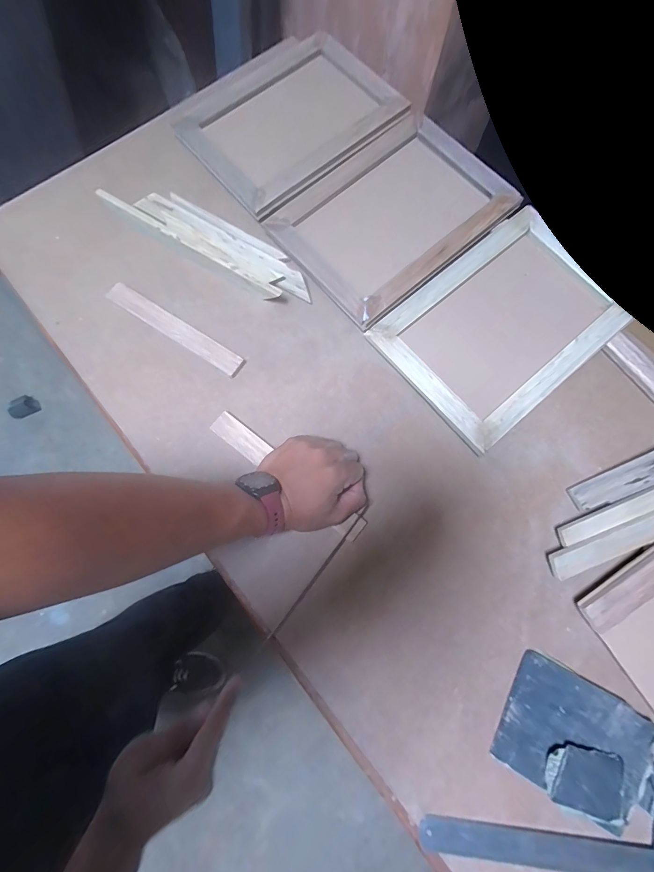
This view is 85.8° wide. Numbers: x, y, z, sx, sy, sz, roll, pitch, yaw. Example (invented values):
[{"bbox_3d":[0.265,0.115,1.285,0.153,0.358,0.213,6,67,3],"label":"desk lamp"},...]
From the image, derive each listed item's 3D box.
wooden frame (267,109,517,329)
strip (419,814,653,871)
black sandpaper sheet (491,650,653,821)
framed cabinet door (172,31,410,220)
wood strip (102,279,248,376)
[{"bbox_3d":[0.092,-0.308,0.486,0.298,0.012,0.209,-40,81,-8],"label":"wooden frame"},{"bbox_3d":[0.221,0.397,0.336,0.254,0.006,0.029,5,78,1],"label":"strip"},{"bbox_3d":[0.254,0.308,0.359,0.140,0.009,0.110,28,79,5],"label":"black sandpaper sheet"},{"bbox_3d":[-0.049,-0.480,0.533,0.317,0.044,0.229,-42,81,-9],"label":"framed cabinet door"},{"bbox_3d":[-0.196,-0.139,0.453,0.202,0.012,0.029,33,80,6],"label":"wood strip"}]

